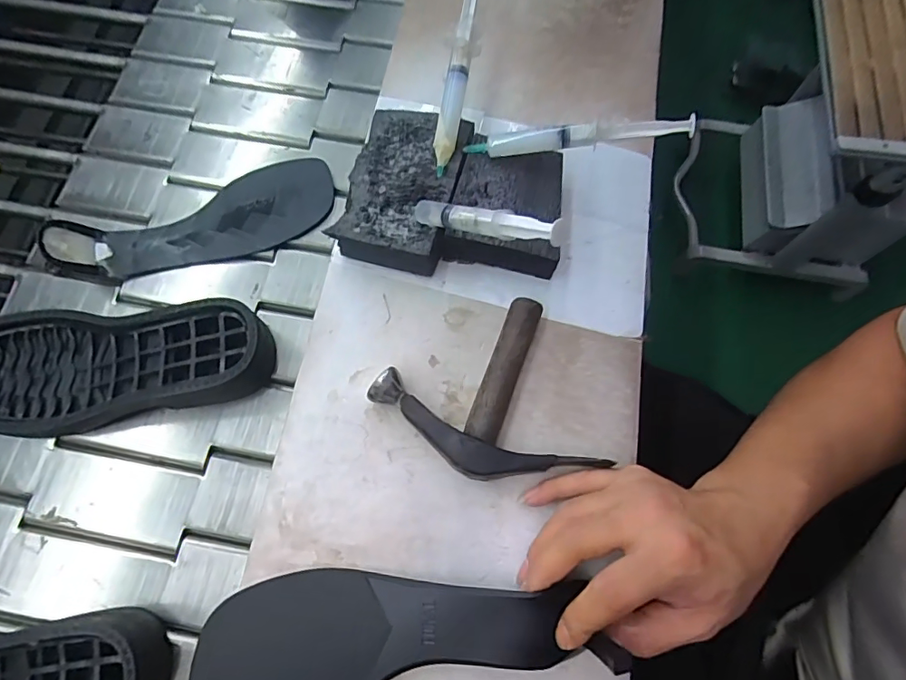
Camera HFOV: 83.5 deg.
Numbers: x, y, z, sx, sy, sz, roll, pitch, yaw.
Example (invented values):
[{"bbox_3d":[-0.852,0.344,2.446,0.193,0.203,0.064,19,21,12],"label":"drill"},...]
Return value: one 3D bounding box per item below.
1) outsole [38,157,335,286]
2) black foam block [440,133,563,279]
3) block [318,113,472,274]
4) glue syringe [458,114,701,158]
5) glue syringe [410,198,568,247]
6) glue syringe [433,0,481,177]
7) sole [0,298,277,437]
[{"bbox_3d":[-0.229,-0.112,0.456,0.244,0.042,0.083,-21,71,-7],"label":"outsole"},{"bbox_3d":[0.045,-0.102,0.399,0.089,0.039,0.102,14,72,5],"label":"black foam block"},{"bbox_3d":[-0.037,-0.121,0.408,0.083,0.036,0.127,15,72,5],"label":"block"},{"bbox_3d":[0.093,-0.152,0.381,0.164,0.020,0.013,-1,69,14],"label":"glue syringe"},{"bbox_3d":[0.015,-0.080,0.338,0.132,0.017,0.015,21,68,42],"label":"glue syringe"},{"bbox_3d":[0.006,-0.215,0.393,0.020,0.021,0.172,10,90,4],"label":"glue syringe"},{"bbox_3d":[-0.283,0.022,0.410,0.260,0.042,0.094,-2,70,0],"label":"sole"}]

